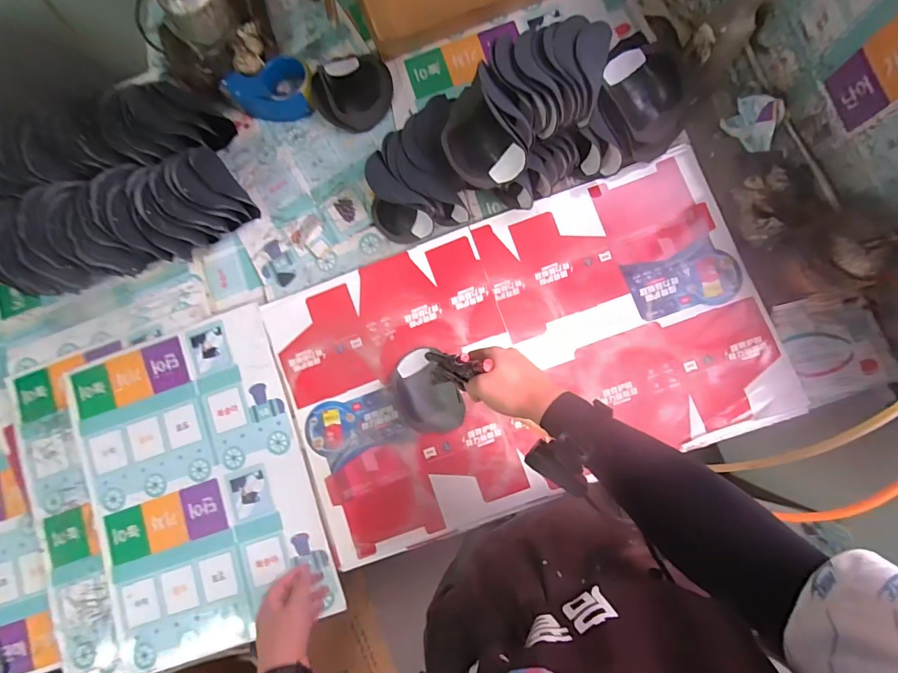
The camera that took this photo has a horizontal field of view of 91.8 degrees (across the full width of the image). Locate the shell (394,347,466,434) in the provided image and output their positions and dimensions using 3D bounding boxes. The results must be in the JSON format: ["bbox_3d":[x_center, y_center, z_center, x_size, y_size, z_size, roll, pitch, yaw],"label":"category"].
[{"bbox_3d":[-0.035,0.089,0.703,0.092,0.042,0.140,-28,81,3],"label":"shell"}]

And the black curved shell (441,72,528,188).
[{"bbox_3d":[0.038,-0.290,0.623,0.087,0.098,0.145,-31,82,1],"label":"black curved shell"}]

